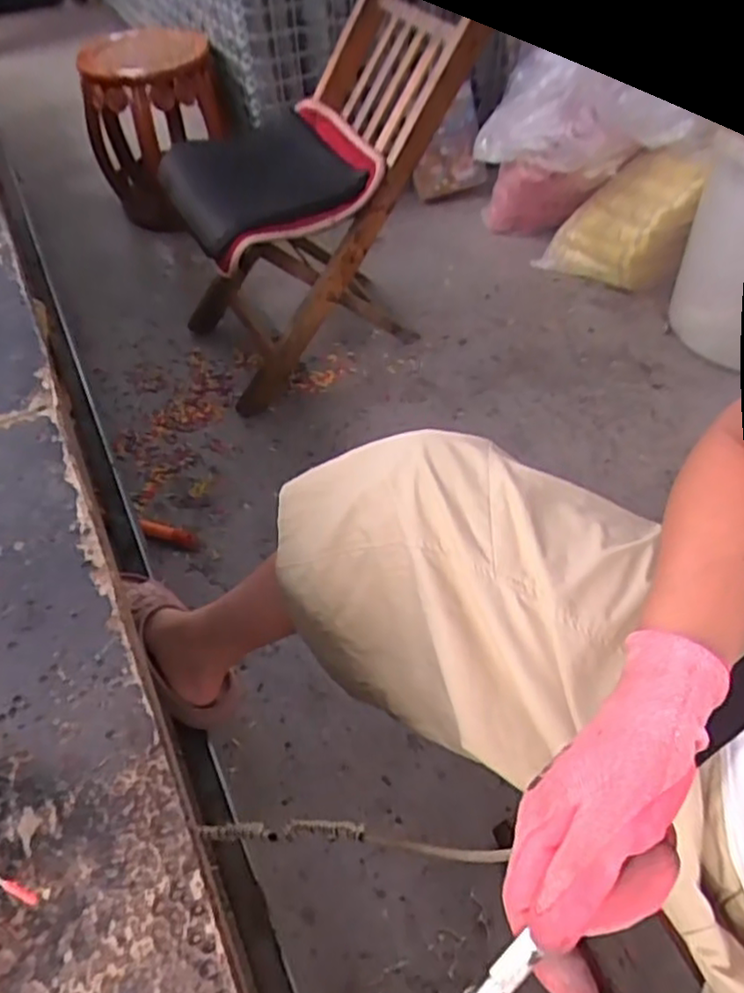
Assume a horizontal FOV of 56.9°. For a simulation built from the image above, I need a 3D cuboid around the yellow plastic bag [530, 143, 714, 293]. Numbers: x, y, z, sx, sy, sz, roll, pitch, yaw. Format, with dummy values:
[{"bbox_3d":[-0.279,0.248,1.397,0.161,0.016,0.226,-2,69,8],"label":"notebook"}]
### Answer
[{"bbox_3d":[0.548,-0.615,1.504,0.161,0.265,0.292,-36,56,-23],"label":"yellow plastic bag"}]

